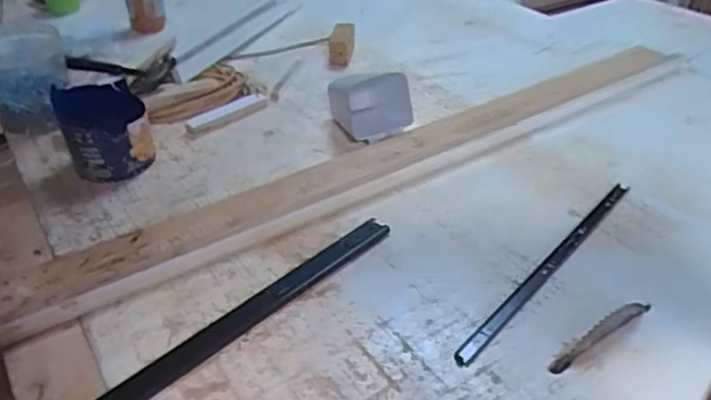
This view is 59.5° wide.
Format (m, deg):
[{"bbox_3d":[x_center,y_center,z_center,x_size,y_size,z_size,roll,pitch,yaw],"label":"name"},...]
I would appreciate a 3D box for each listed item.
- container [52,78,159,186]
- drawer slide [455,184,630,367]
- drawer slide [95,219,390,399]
[{"bbox_3d":[-0.395,-0.107,0.985,0.120,0.133,0.109,-20,41,-23],"label":"container"},{"bbox_3d":[0.261,0.080,0.821,0.022,0.008,0.434,28,45,32],"label":"drawer slide"},{"bbox_3d":[-0.125,0.134,0.758,0.043,0.009,0.438,30,47,35],"label":"drawer slide"}]

